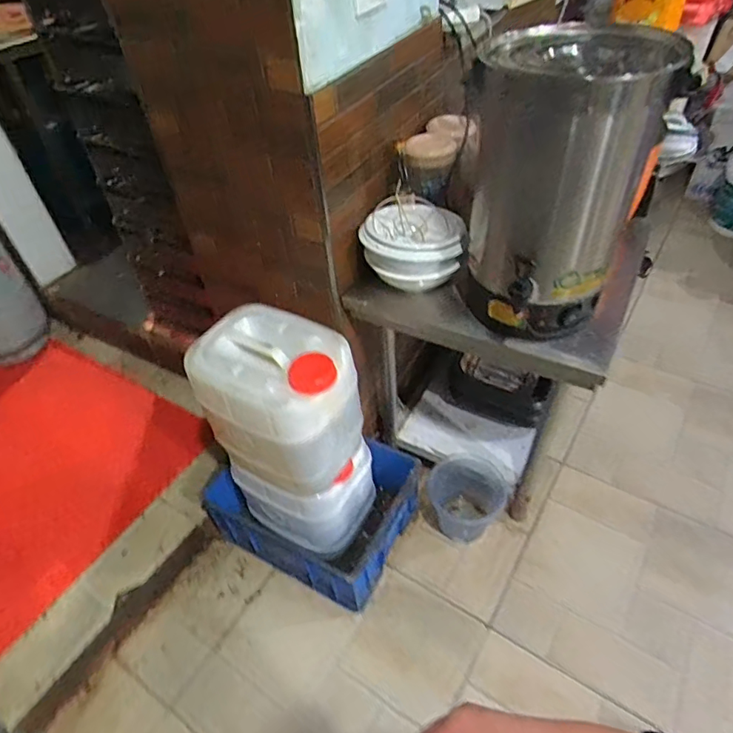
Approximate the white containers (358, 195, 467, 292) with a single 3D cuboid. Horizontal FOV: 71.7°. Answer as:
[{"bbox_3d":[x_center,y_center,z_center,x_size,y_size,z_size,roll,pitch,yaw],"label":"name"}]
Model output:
[{"bbox_3d":[0.130,-0.291,1.193,0.256,0.130,0.248,7,47,11],"label":"white containers"}]

